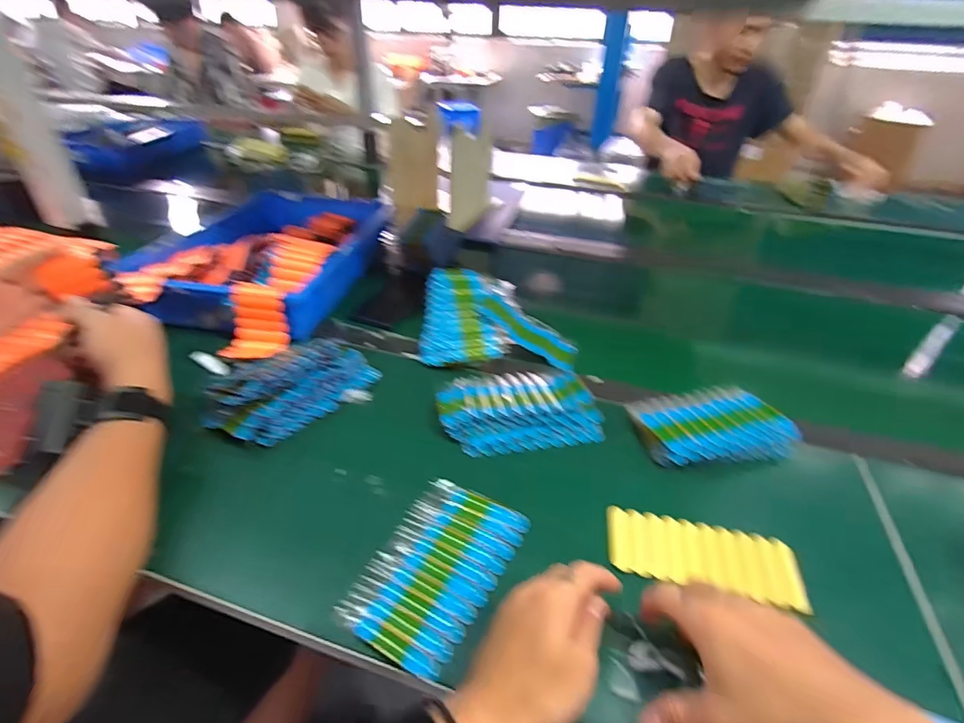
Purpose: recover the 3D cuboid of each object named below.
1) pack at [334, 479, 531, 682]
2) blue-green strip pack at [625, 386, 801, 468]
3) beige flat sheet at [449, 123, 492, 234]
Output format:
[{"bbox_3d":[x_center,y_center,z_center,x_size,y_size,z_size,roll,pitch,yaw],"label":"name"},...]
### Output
[{"bbox_3d":[-0.037,0.167,0.390,0.099,0.009,0.151,21,40,23],"label":"pack"},{"bbox_3d":[0.252,0.065,0.523,0.167,0.026,0.108,-6,37,-11],"label":"blue-green strip pack"},{"bbox_3d":[-0.025,-0.379,0.999,0.087,0.192,0.015,-3,21,-25],"label":"beige flat sheet"}]

